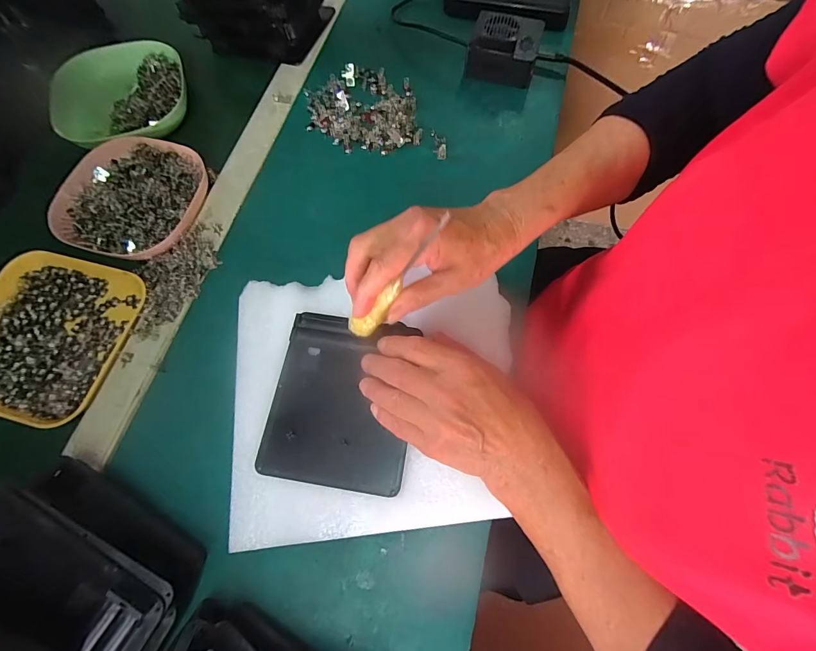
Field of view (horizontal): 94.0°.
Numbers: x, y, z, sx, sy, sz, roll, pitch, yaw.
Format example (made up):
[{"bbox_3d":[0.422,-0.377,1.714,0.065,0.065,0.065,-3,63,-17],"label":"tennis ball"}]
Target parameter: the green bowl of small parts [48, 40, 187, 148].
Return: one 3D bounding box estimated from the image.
[{"bbox_3d":[-0.332,-0.264,0.444,0.140,0.036,0.143,0,70,0],"label":"green bowl of small parts"}]

